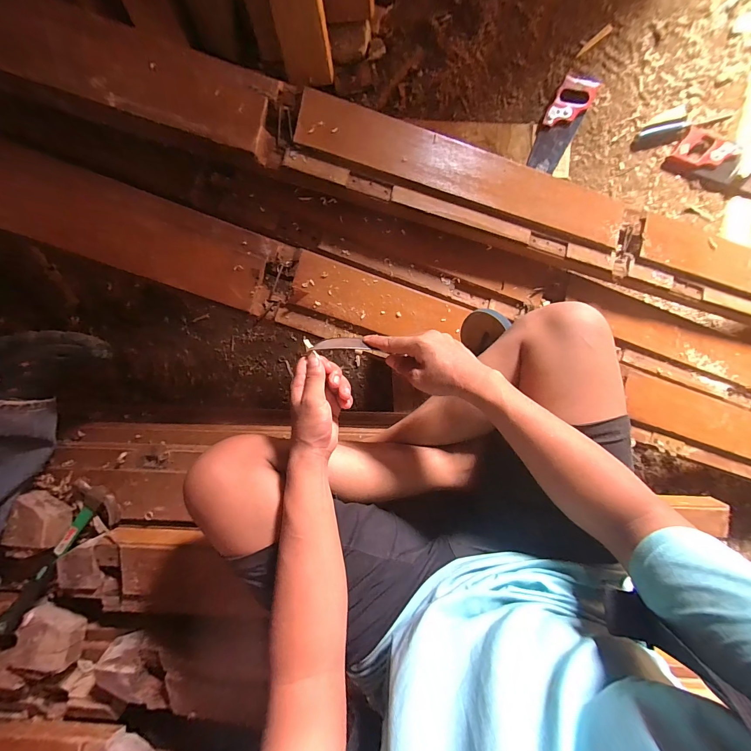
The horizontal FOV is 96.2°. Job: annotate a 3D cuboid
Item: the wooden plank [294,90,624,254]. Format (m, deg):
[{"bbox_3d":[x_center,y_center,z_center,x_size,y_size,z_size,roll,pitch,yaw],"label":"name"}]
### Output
[{"bbox_3d":[0.171,-0.344,0.585,0.601,0.020,0.097,13,89,-10],"label":"wooden plank"}]

